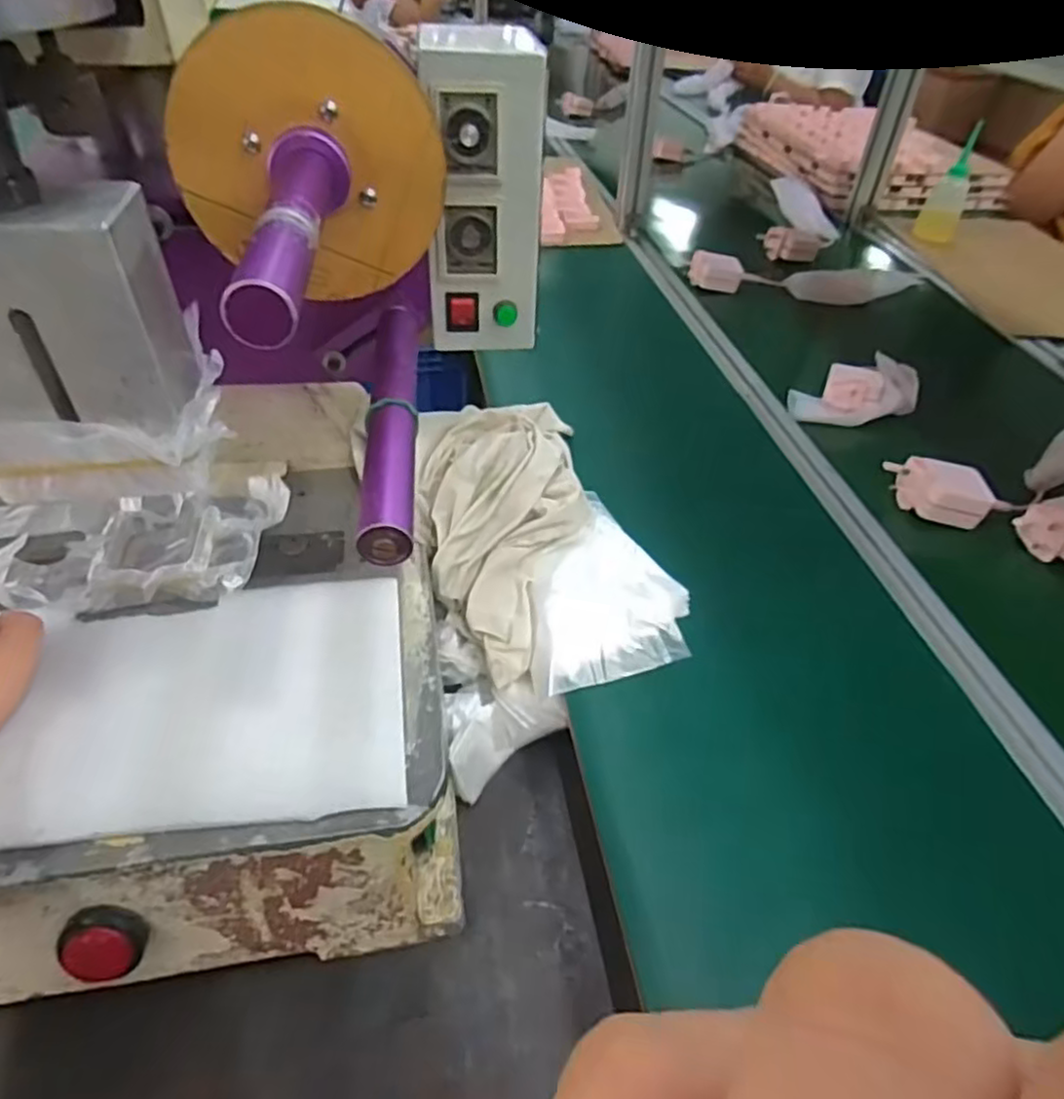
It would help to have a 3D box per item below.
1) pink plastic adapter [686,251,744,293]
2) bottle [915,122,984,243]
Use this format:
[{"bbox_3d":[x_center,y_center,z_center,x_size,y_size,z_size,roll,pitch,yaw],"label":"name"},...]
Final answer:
[{"bbox_3d":[0.284,-0.436,1.104,0.093,0.043,0.045,15,44,12],"label":"pink plastic adapter"},{"bbox_3d":[0.724,-0.629,1.216,0.052,0.173,0.052,6,43,3],"label":"bottle"}]

